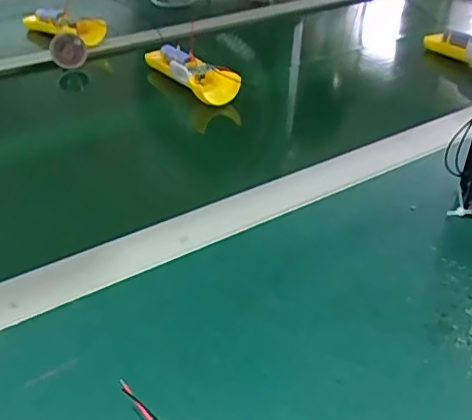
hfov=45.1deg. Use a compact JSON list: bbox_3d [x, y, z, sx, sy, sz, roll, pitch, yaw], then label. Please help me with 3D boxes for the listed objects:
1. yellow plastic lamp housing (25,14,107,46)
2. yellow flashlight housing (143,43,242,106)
[{"bbox_3d":[-0.244,-0.261,0.795,0.167,0.027,0.037,27,43,32],"label":"yellow plastic lamp housing"},{"bbox_3d":[-0.054,-0.162,0.656,0.044,0.030,0.174,-19,40,-26],"label":"yellow flashlight housing"}]

